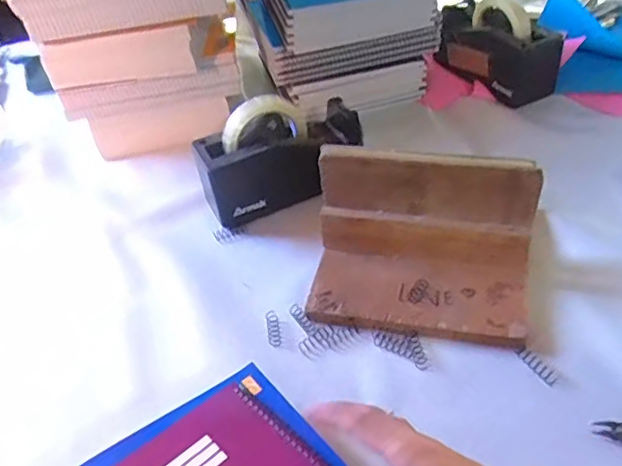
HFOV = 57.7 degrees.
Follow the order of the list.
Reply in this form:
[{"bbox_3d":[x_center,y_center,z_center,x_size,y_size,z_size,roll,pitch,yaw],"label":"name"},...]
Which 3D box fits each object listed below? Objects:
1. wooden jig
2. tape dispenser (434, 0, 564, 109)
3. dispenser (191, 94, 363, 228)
[{"bbox_3d":[0.100,0.010,0.532,0.206,0.121,0.123,6,44,15],"label":"wooden jig"},{"bbox_3d":[0.255,-0.267,0.810,0.073,0.110,0.194,-32,47,-24],"label":"tape dispenser"},{"bbox_3d":[-0.036,-0.098,0.675,0.197,0.112,0.075,-20,44,-13],"label":"dispenser"}]

